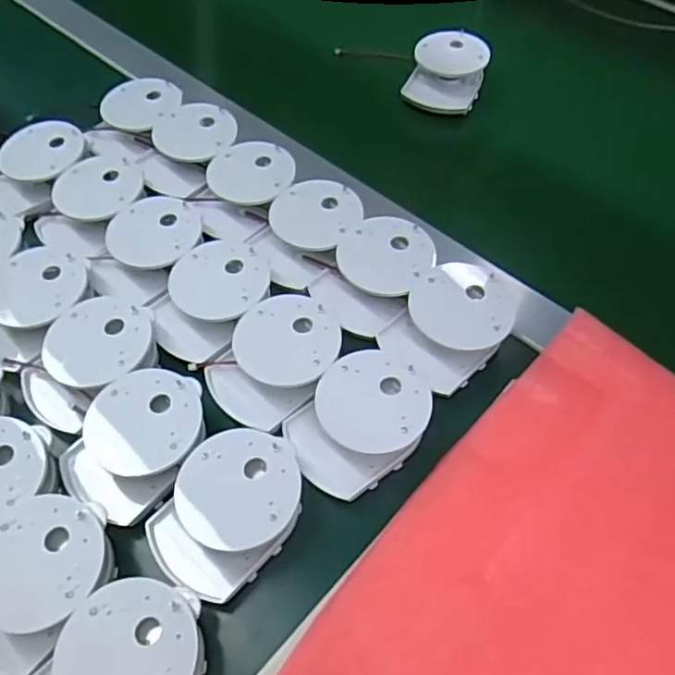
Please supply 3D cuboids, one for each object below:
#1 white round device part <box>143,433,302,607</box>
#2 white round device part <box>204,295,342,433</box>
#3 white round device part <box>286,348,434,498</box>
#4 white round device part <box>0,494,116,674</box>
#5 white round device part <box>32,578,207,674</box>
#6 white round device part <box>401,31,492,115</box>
[{"bbox_3d":[-0.057,0.088,0.325,0.061,0.026,0.082,29,61,20],"label":"white round device part"},{"bbox_3d":[-0.036,0.013,0.376,0.065,0.027,0.078,33,62,22],"label":"white round device part"},{"bbox_3d":[0.012,0.046,0.351,0.081,0.023,0.063,-39,62,-23],"label":"white round device part"},{"bbox_3d":[-0.149,0.118,0.307,0.061,0.028,0.083,34,63,23],"label":"white round device part"},{"bbox_3d":[-0.099,0.152,0.286,0.062,0.028,0.084,34,62,23],"label":"white round device part"},{"bbox_3d":[0.095,-0.232,0.549,0.062,0.031,0.068,21,58,16],"label":"white round device part"}]

